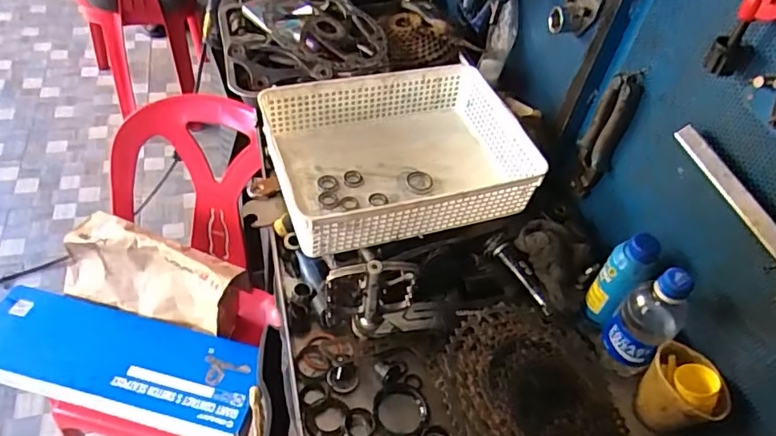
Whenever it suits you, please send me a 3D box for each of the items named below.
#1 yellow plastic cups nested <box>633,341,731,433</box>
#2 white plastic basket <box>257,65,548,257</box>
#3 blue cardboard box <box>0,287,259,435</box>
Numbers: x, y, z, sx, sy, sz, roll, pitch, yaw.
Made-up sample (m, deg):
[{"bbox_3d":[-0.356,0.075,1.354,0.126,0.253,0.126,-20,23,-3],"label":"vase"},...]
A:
[{"bbox_3d":[0.309,0.185,0.595,0.067,0.106,0.063,4,48,-5],"label":"yellow plastic cups nested"},{"bbox_3d":[0.017,-0.085,0.762,0.329,0.087,0.247,-9,50,-16],"label":"white plastic basket"},{"bbox_3d":[-0.479,0.250,0.990,0.507,0.059,0.180,14,47,4],"label":"blue cardboard box"}]

